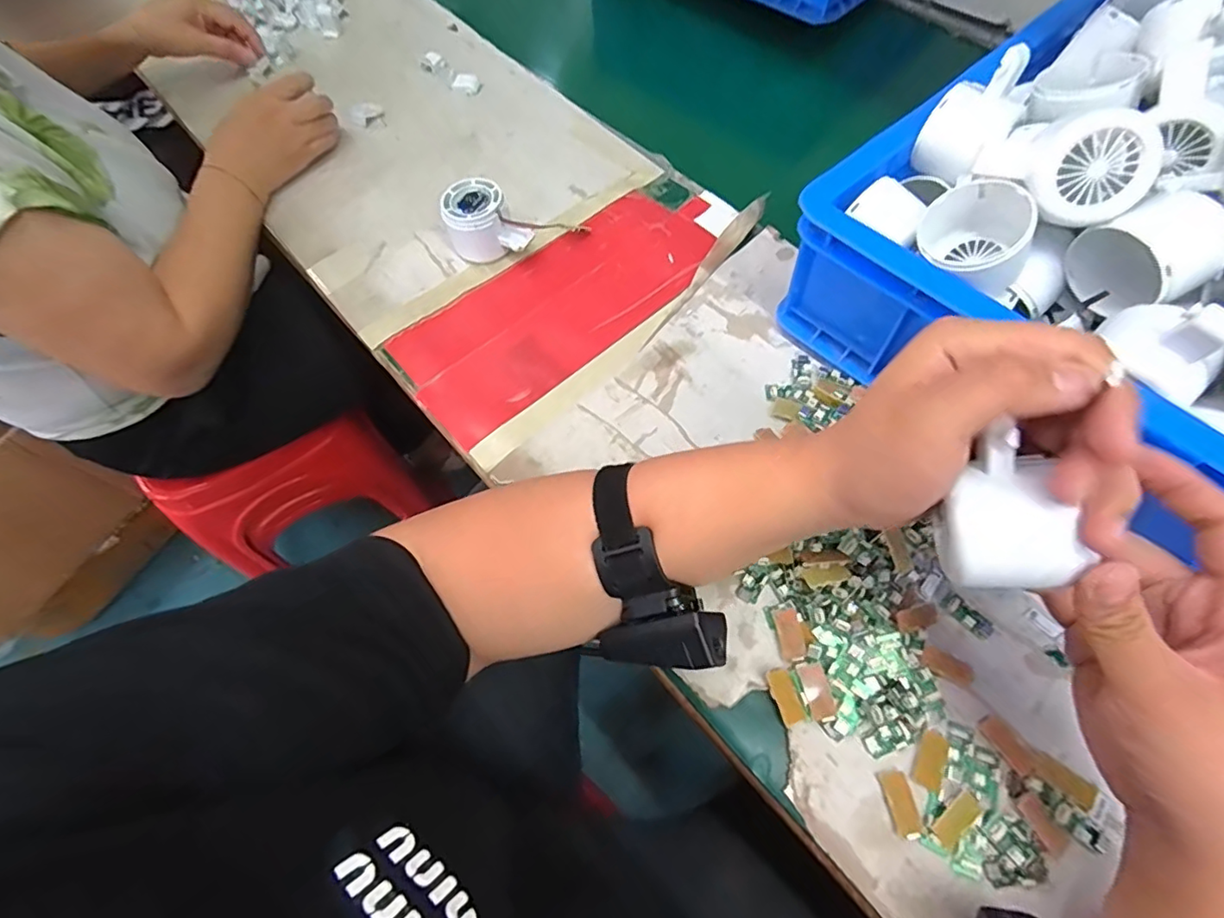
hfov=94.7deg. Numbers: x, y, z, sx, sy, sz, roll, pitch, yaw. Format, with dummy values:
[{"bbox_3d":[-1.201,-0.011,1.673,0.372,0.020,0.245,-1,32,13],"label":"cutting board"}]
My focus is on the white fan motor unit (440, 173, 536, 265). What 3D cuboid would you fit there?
[{"bbox_3d":[-0.120,-0.216,0.524,0.058,0.056,0.082,-41,69,-16],"label":"white fan motor unit"}]

